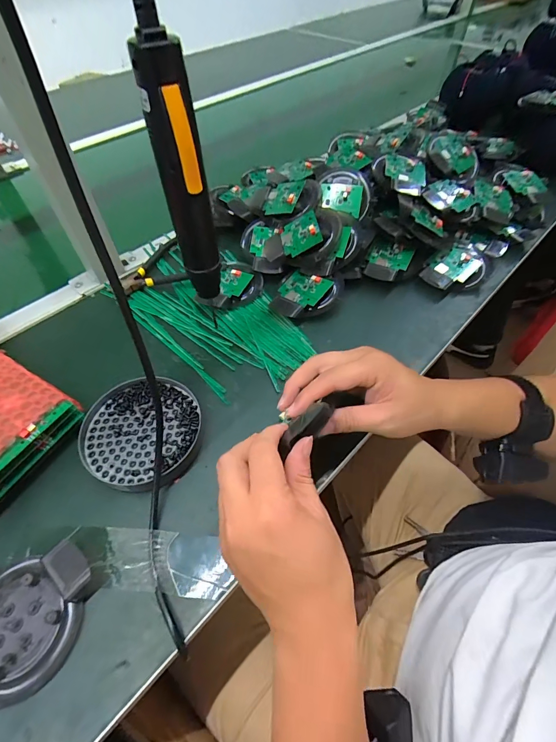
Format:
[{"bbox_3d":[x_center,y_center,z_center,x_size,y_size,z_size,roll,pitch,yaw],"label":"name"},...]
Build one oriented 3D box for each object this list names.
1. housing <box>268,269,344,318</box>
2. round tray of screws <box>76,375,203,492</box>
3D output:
[{"bbox_3d":[0.037,-0.100,0.448,0.077,0.025,0.083,17,56,12],"label":"housing"},{"bbox_3d":[-0.136,0.061,0.347,0.115,0.020,0.113,0,54,0],"label":"round tray of screws"}]

